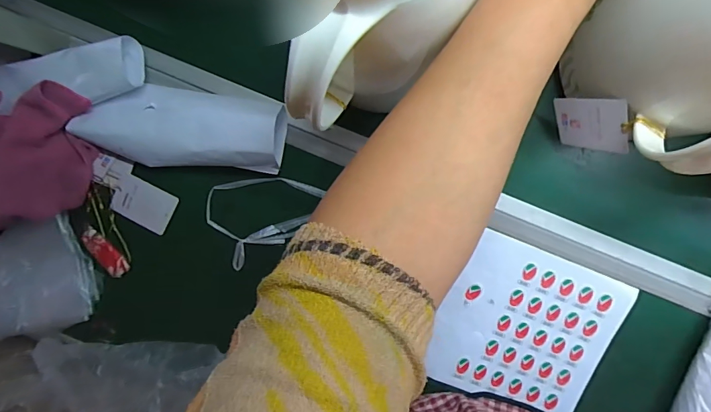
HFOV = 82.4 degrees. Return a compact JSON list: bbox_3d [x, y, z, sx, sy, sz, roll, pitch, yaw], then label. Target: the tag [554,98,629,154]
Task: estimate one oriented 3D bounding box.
[{"bbox_3d":[0.217,-0.076,0.376,0.004,0.069,0.048,-25,113,-20],"label":"tag"}]

